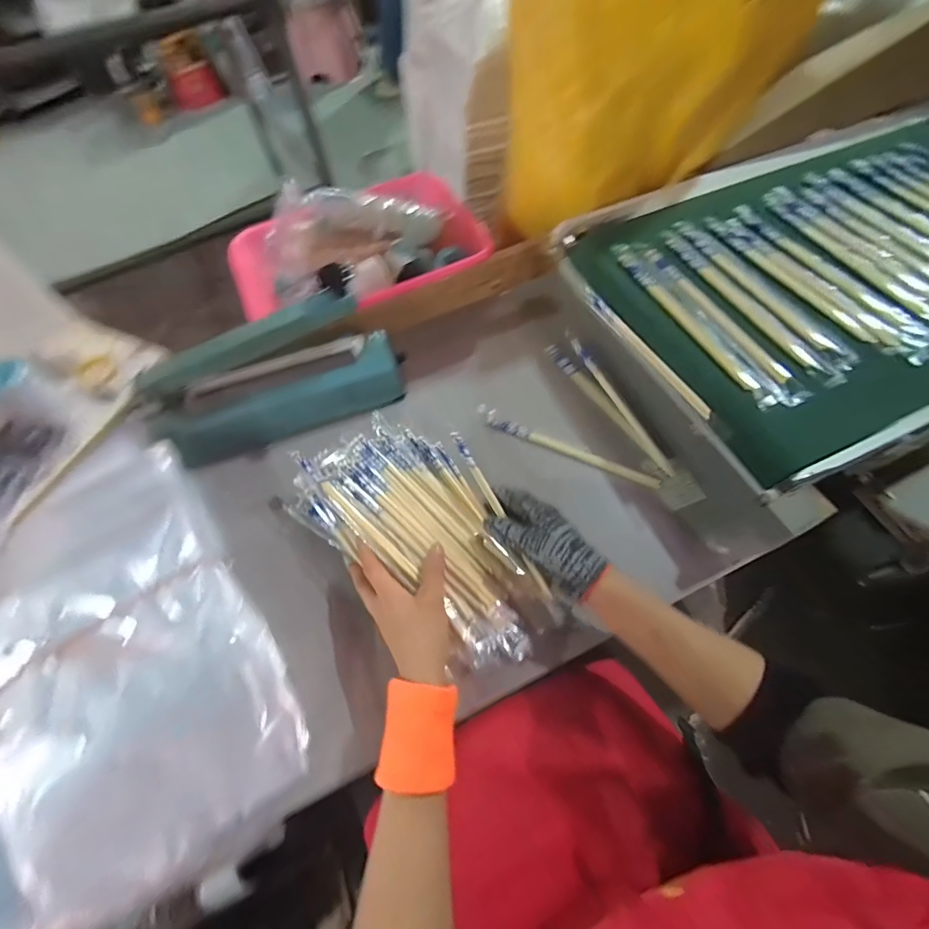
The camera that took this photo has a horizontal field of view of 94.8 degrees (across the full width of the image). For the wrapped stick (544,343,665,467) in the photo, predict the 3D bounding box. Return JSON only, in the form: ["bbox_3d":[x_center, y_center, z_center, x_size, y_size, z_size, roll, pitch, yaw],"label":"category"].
[{"bbox_3d":[0.179,-0.084,0.564,0.017,0.012,0.219,-28,64,-12],"label":"wrapped stick"}]

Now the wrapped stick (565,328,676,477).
[{"bbox_3d":[0.196,-0.088,0.553,0.010,0.014,0.243,-22,63,-9],"label":"wrapped stick"}]

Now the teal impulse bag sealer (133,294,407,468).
[{"bbox_3d":[-0.232,-0.103,0.526,0.302,0.154,0.077,-22,63,-10],"label":"teal impulse bag sealer"}]

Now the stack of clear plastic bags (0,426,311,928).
[{"bbox_3d":[-0.342,0.167,0.424,0.236,0.055,0.420,-30,69,-15],"label":"stack of clear plastic bags"}]

